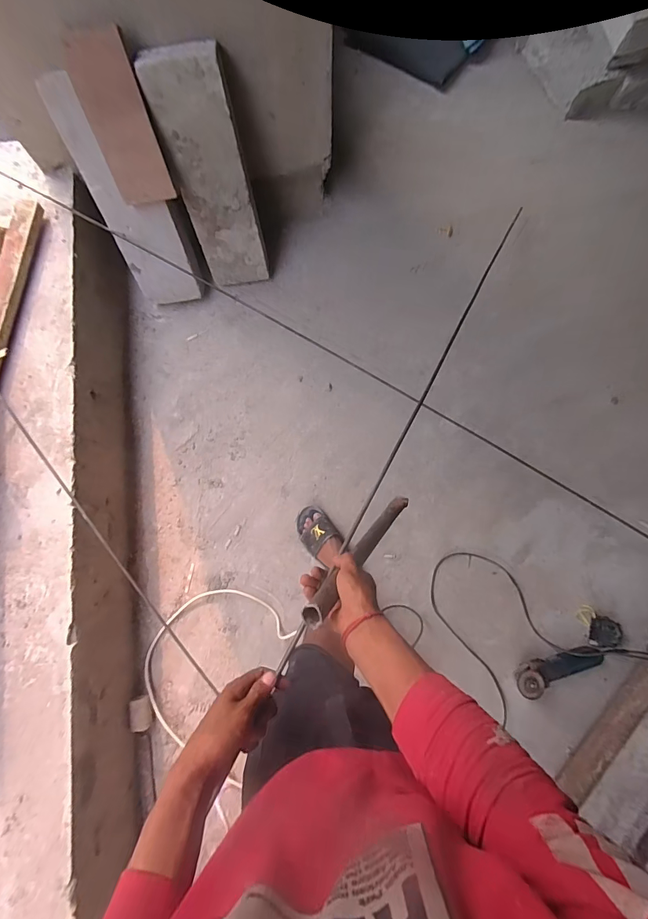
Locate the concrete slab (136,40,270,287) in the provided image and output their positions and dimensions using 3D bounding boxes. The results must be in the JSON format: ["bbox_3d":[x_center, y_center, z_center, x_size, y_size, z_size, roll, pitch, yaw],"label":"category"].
[{"bbox_3d":[-0.308,-0.775,1.127,0.188,0.584,0.058,-16,59,-3],"label":"concrete slab"}]

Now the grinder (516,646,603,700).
[{"bbox_3d":[0.667,0.596,1.113,0.264,0.085,0.067,-17,79,-3],"label":"grinder"}]

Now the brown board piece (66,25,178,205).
[{"bbox_3d":[-0.491,-0.811,0.959,0.142,0.321,0.023,-11,50,-2],"label":"brown board piece"}]

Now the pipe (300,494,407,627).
[{"bbox_3d":[0.077,0.149,0.692,0.030,0.452,0.034,46,118,8],"label":"pipe"}]

